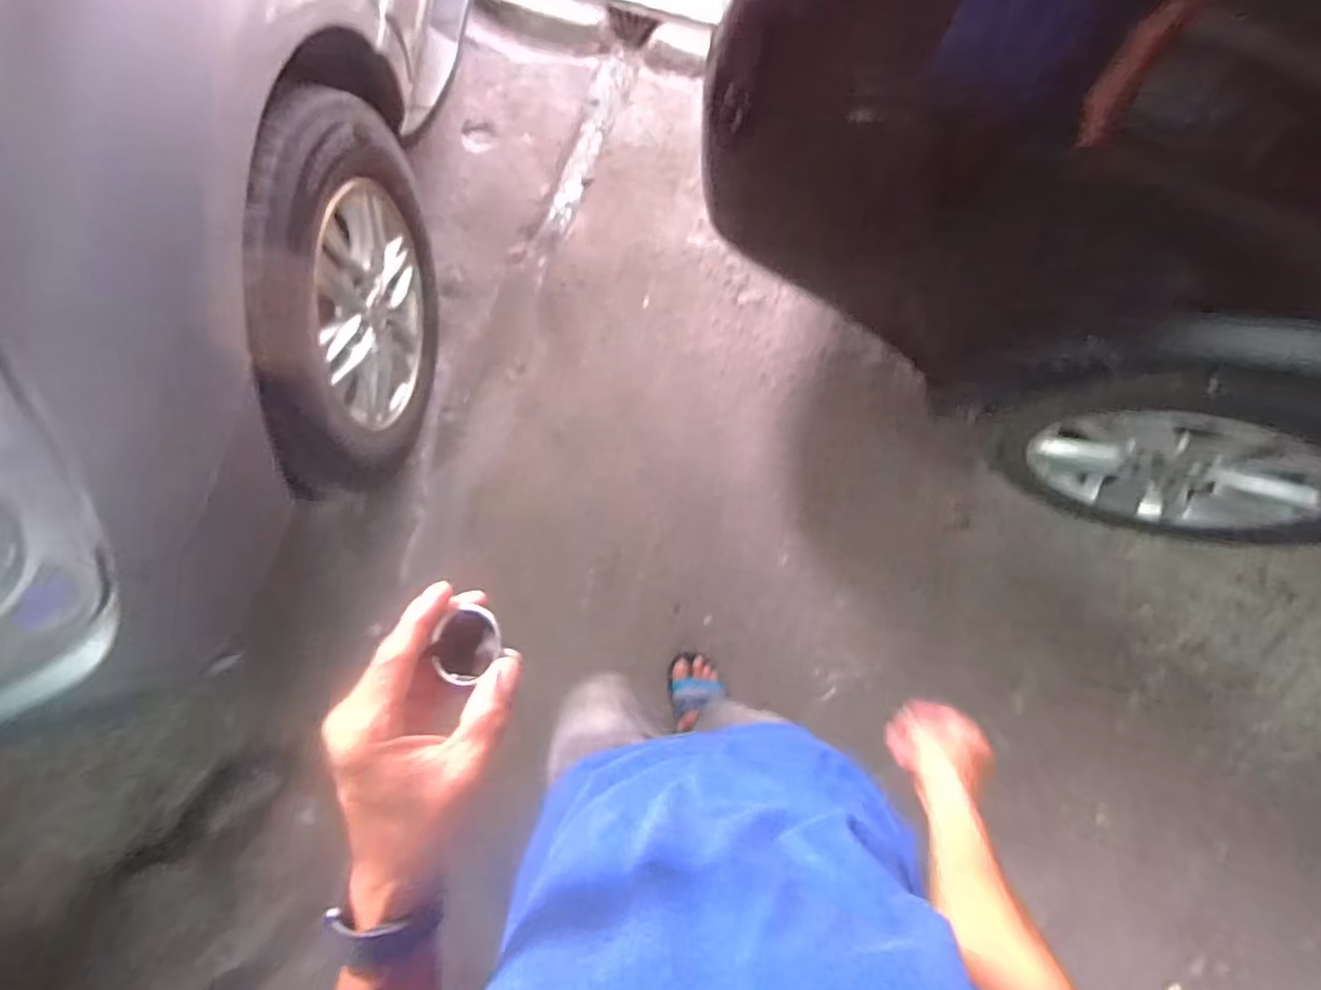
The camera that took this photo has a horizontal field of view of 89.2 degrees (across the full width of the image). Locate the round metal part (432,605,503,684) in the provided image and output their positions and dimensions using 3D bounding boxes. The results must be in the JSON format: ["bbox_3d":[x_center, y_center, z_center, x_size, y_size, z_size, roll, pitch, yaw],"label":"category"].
[{"bbox_3d":[-0.101,0.077,0.351,0.033,0.013,0.038,31,81,7],"label":"round metal part"}]

